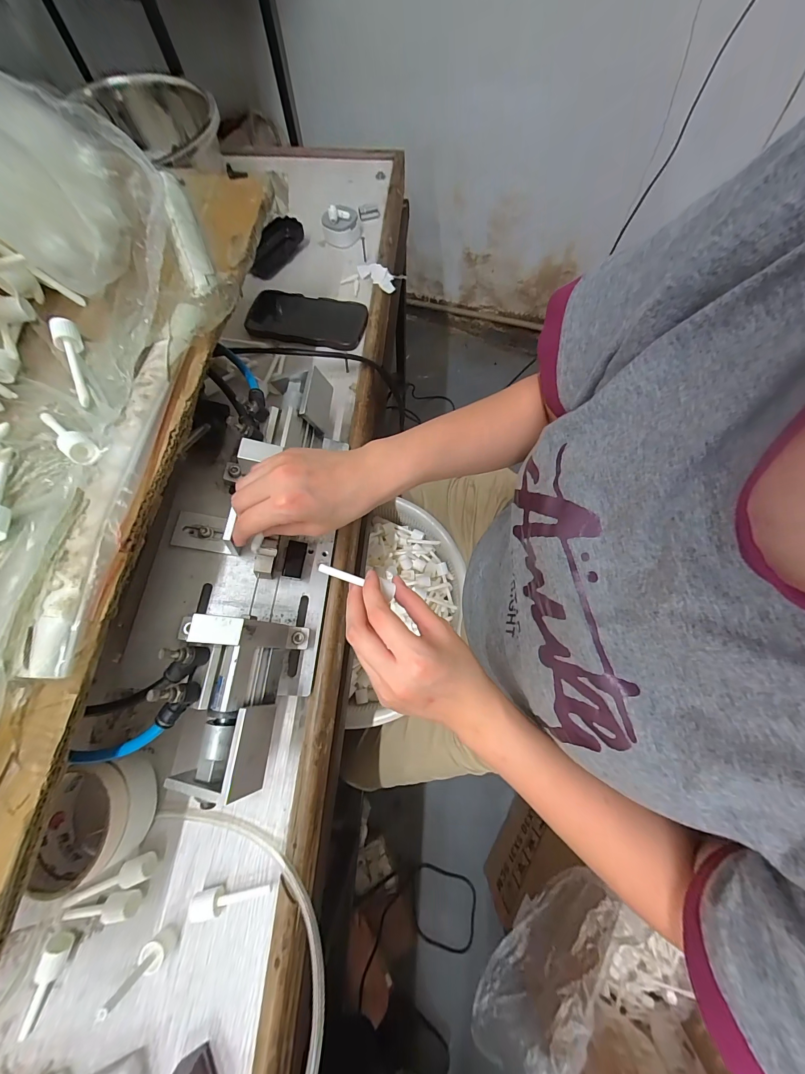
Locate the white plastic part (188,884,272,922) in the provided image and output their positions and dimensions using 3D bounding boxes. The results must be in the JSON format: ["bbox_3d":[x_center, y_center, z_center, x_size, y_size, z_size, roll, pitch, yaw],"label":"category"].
[{"bbox_3d":[-0.141,0.300,0.286,0.065,0.014,0.015,-7,71,-2],"label":"white plastic part"}]

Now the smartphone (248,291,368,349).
[{"bbox_3d":[-0.140,-0.315,0.497,0.172,0.011,0.085,10,72,4],"label":"smartphone"}]

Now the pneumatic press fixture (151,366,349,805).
[{"bbox_3d":[-0.145,0.010,0.327,0.127,0.099,0.379,2,71,1],"label":"pneumatic press fixture"}]

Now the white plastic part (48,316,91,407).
[{"bbox_3d":[-0.273,-0.145,0.285,0.016,0.018,0.081,-24,73,-7],"label":"white plastic part"}]

